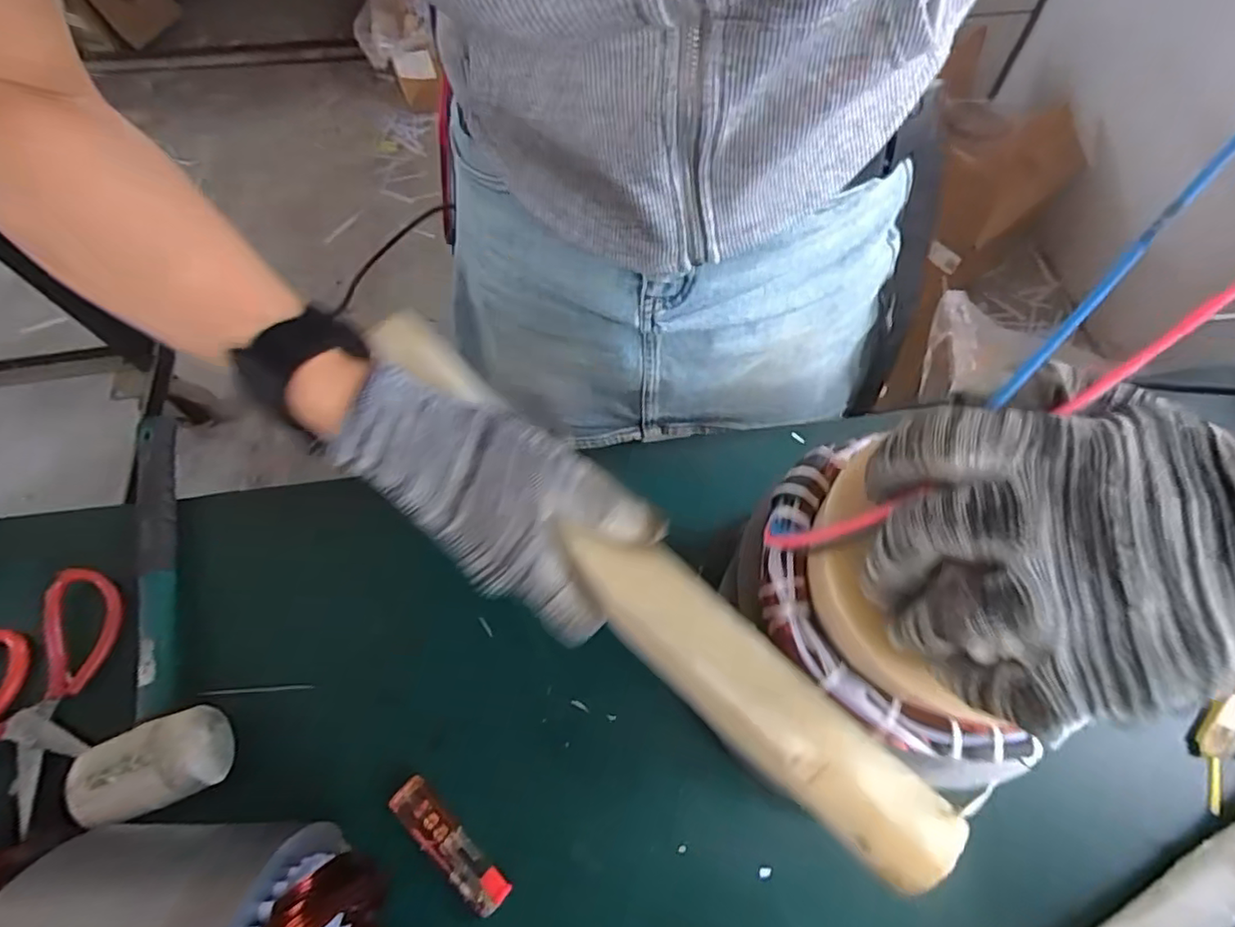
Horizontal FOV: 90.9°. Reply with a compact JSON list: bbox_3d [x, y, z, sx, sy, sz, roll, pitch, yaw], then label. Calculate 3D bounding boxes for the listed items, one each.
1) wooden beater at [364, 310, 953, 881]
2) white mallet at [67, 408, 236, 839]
[{"bbox_3d":[-0.001,0.039,0.263,0.041,0.034,0.321,-41,71,-17],"label":"wooden beater"},{"bbox_3d":[-0.316,0.075,0.402,0.064,0.044,0.288,-23,66,-10],"label":"white mallet"}]

